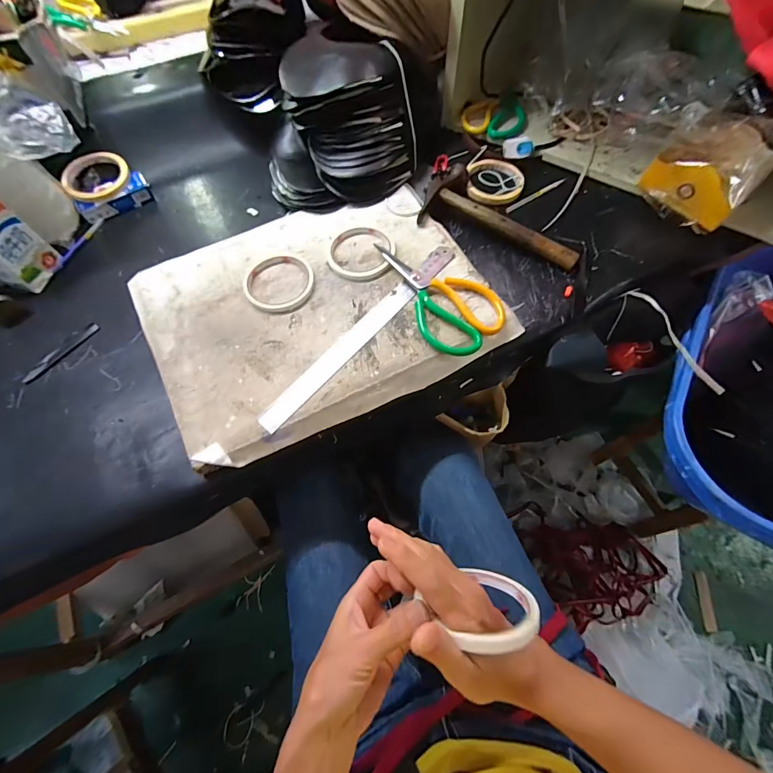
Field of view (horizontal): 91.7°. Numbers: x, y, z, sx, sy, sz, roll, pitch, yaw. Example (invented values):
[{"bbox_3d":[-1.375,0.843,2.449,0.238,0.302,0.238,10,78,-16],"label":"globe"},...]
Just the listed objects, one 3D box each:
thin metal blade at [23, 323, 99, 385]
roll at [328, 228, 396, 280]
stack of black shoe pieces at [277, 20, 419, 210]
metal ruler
[{"bbox_3d":[-0.412,-0.045,0.474,0.017,0.004,0.101,37,71,17],"label":"thin metal blade"},{"bbox_3d":[-0.033,-0.178,0.493,0.089,0.010,0.087,-1,65,1],"label":"roll"},{"bbox_3d":[-0.047,-0.388,0.533,0.174,0.120,0.199,-29,67,-11],"label":"stack of black shoe pieces"},{"bbox_3d":[-0.025,-0.070,0.449,0.029,0.004,0.320,39,72,18],"label":"metal ruler"}]

